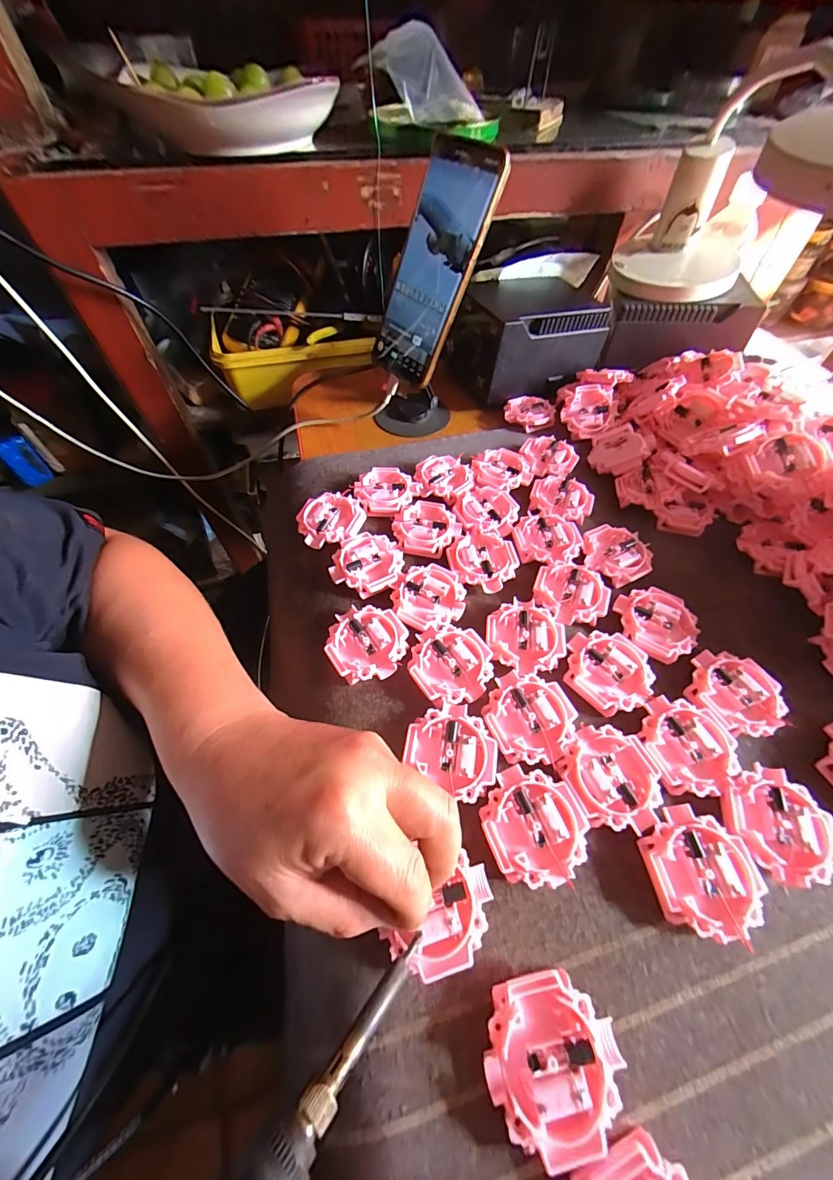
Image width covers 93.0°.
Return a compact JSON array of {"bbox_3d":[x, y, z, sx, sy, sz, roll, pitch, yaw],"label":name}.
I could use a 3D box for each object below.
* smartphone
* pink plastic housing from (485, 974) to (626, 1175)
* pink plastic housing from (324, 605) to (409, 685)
[{"bbox_3d":[0.011,-0.273,0.339,0.014,0.168,0.081,-13,48,-48],"label":"smartphone"},{"bbox_3d":[0.057,0.196,0.166,0.054,0.014,0.051,-10,57,-7],"label":"pink plastic housing"},{"bbox_3d":[-0.033,0.037,0.268,0.050,0.017,0.050,5,56,2],"label":"pink plastic housing"}]

